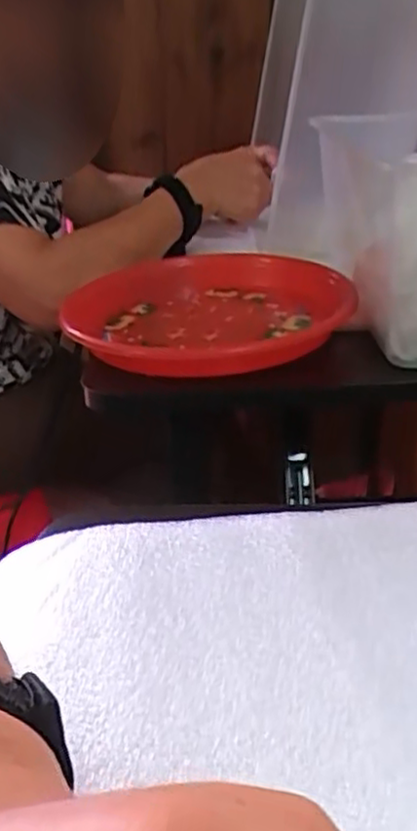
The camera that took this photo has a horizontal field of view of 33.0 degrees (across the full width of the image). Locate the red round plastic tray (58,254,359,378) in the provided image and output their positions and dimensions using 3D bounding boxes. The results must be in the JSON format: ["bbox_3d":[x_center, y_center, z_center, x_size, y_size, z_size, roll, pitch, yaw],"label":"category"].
[{"bbox_3d":[0.000,-0.086,0.582,0.221,0.041,0.223,-3,27,1],"label":"red round plastic tray"}]

